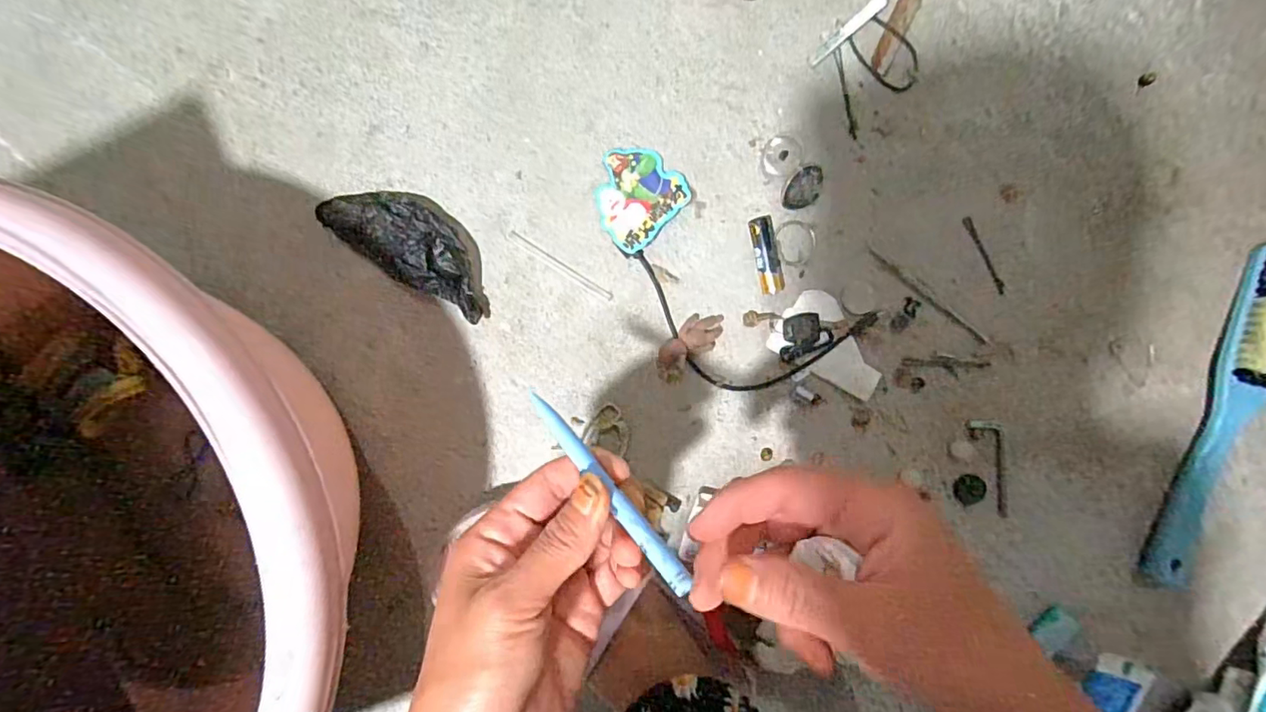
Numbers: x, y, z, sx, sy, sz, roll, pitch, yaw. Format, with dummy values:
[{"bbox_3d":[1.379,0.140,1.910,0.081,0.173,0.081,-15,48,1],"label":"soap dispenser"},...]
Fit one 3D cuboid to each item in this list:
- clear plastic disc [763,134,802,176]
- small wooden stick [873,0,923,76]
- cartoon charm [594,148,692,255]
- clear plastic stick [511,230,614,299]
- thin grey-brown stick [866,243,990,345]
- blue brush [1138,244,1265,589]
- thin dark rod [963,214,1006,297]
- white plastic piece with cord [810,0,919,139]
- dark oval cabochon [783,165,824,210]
[{"bbox_3d":[0.098,-0.130,0.353,0.024,0.009,0.026,0,97,2],"label":"clear plastic disc"},{"bbox_3d":[0.167,-0.208,0.342,0.014,0.004,0.056,24,97,-1],"label":"small wooden stick"},{"bbox_3d":[0.001,-0.105,0.358,0.057,0.011,0.060,0,97,2],"label":"cartoon charm"},{"bbox_3d":[-0.049,-0.060,0.368,0.080,0.004,0.006,33,96,-2],"label":"clear plastic stick"},{"bbox_3d":[0.196,-0.039,0.364,0.102,0.004,0.005,38,96,-3],"label":"thin grey-brown stick"},{"bbox_3d":[0.395,0.043,0.356,0.044,0.032,0.239,15,97,0],"label":"blue brush"},{"bbox_3d":[0.232,-0.066,0.359,0.006,0.004,0.057,-29,95,5],"label":"thin dark rod"},{"bbox_3d":[0.149,-0.184,0.346,0.057,0.006,0.062,-34,95,5],"label":"white plastic piece with cord"},{"bbox_3d":[0.109,-0.108,0.353,0.023,0.015,0.024,-5,96,2],"label":"dark oval cabochon"}]

